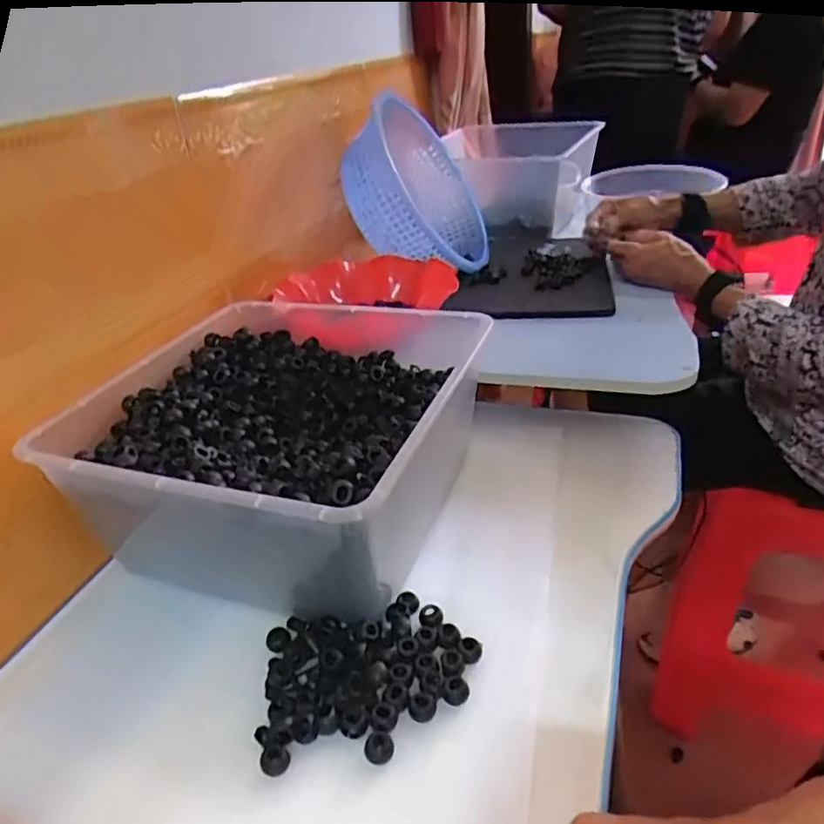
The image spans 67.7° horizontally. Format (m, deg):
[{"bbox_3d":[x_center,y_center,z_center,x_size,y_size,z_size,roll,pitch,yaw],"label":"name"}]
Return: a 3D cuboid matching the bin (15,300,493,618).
[{"bbox_3d":[-0.106,0.019,0.563,0.293,0.138,0.340,4,33,17],"label":"bin"}]

